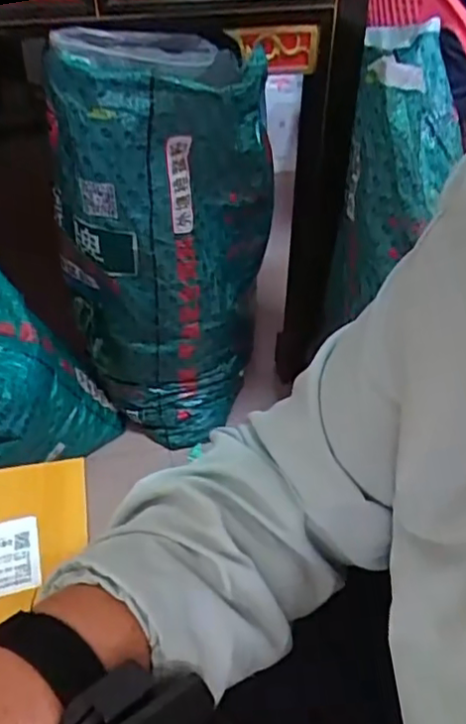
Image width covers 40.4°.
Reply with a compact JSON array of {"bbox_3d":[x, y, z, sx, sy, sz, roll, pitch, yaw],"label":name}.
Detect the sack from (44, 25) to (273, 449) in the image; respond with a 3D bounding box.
[{"bbox_3d":[-0.096,-0.127,0.907,0.296,0.612,0.183,1,40,-5],"label":"sack"}]

